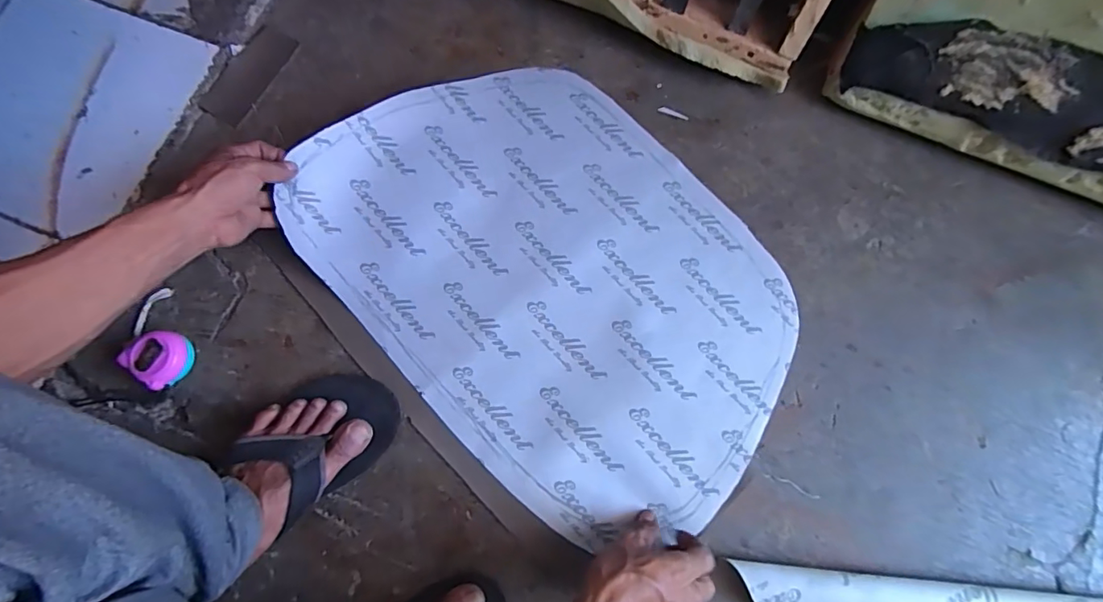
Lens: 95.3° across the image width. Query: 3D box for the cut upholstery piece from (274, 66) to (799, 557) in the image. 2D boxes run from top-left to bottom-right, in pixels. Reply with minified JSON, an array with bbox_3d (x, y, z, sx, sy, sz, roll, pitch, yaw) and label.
[{"bbox_3d":[0.007,-0.033,0.561,0.399,0.043,0.548,-43,80,-9],"label":"cut upholstery piece"}]

